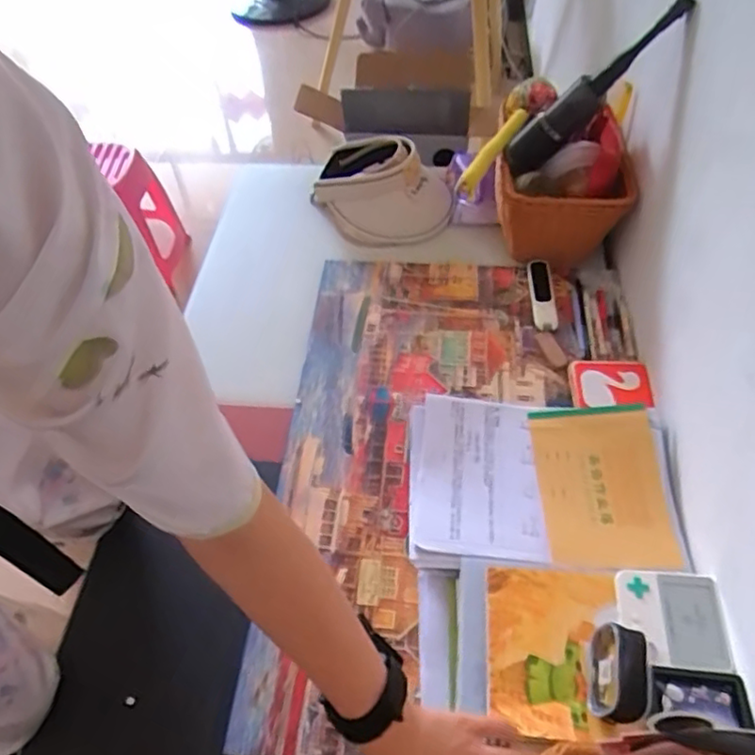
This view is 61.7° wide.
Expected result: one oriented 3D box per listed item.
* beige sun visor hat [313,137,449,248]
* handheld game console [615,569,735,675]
[{"bbox_3d":[0.006,-0.343,1.134,0.248,0.116,0.196,3,53,6],"label":"beige sun visor hat"},{"bbox_3d":[0.301,0.248,0.649,0.101,0.015,0.097,4,53,7],"label":"handheld game console"}]

